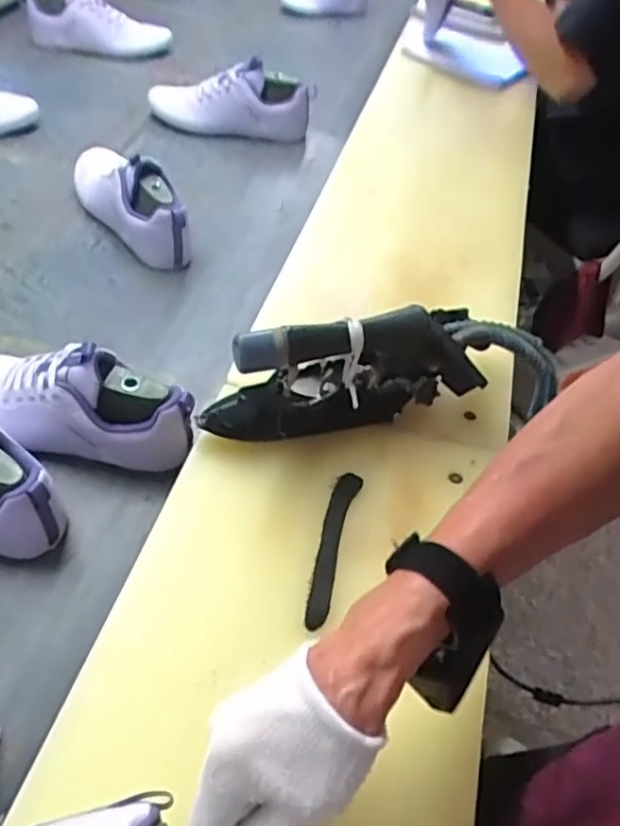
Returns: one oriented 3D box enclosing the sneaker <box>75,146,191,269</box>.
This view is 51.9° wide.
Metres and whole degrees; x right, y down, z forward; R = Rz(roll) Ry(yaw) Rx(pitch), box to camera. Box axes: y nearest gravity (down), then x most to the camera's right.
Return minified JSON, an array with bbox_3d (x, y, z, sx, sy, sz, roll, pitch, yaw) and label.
[{"bbox_3d":[-0.238,-0.290,0.816,0.075,0.092,0.282,-32,59,-29],"label":"sneaker"}]

